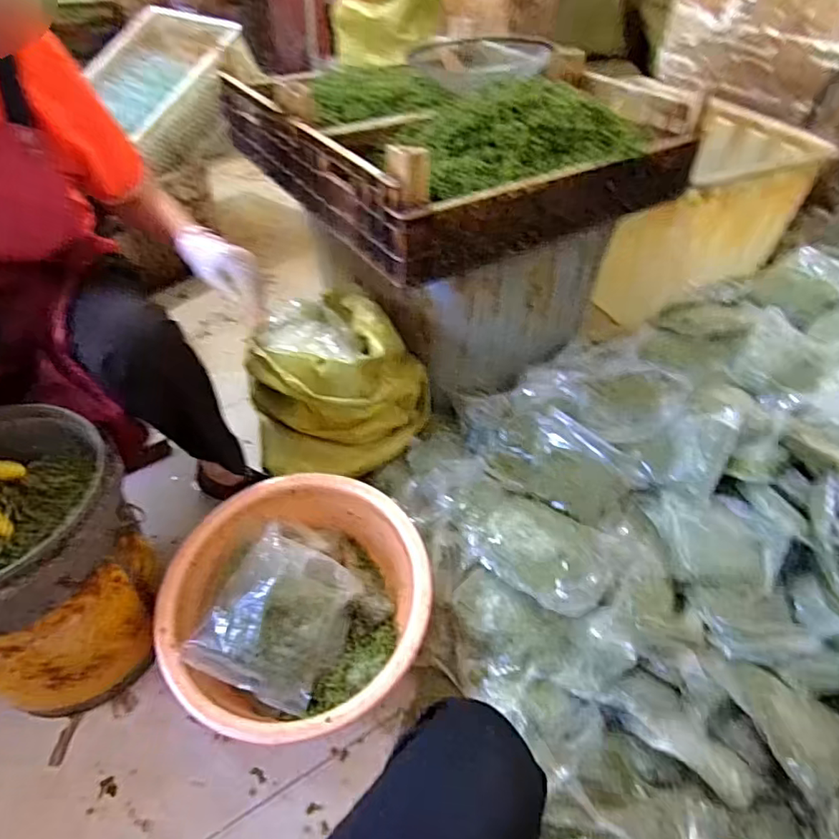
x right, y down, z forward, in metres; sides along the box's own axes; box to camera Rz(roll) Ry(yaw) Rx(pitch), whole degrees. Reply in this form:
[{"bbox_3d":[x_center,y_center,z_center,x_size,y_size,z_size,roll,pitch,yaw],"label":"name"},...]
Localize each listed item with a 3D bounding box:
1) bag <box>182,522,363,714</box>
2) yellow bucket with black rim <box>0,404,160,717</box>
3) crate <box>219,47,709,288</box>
[{"bbox_3d":[-0.196,0.286,0.801,0.186,0.085,0.212,38,60,-13],"label":"bag"},{"bbox_3d":[-0.548,0.209,0.789,0.305,0.345,0.295,0,44,0],"label":"yellow bucket with black rim"},{"bbox_3d":[0.070,-0.589,1.136,0.691,0.215,0.716,-24,49,-23],"label":"crate"}]

